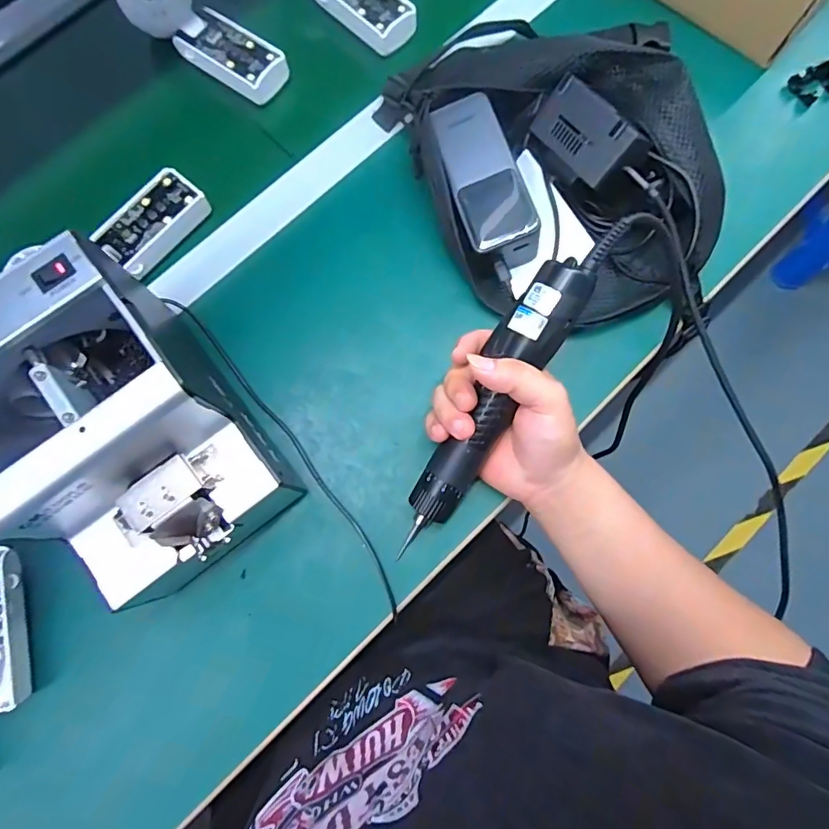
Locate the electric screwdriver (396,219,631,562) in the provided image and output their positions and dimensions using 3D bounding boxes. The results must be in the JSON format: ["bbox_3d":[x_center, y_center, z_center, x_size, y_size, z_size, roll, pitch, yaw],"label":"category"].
[{"bbox_3d":[0.058,-0.014,0.361,0.039,0.034,0.264,30,103,8],"label":"electric screwdriver"}]

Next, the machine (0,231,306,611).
[{"bbox_3d":[-0.187,0.016,0.338,0.129,0.154,0.170,-34,79,-7],"label":"machine"}]

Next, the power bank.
[{"bbox_3d":[0.054,-0.184,0.407,0.052,0.027,0.133,-20,77,-3],"label":"power bank"}]

